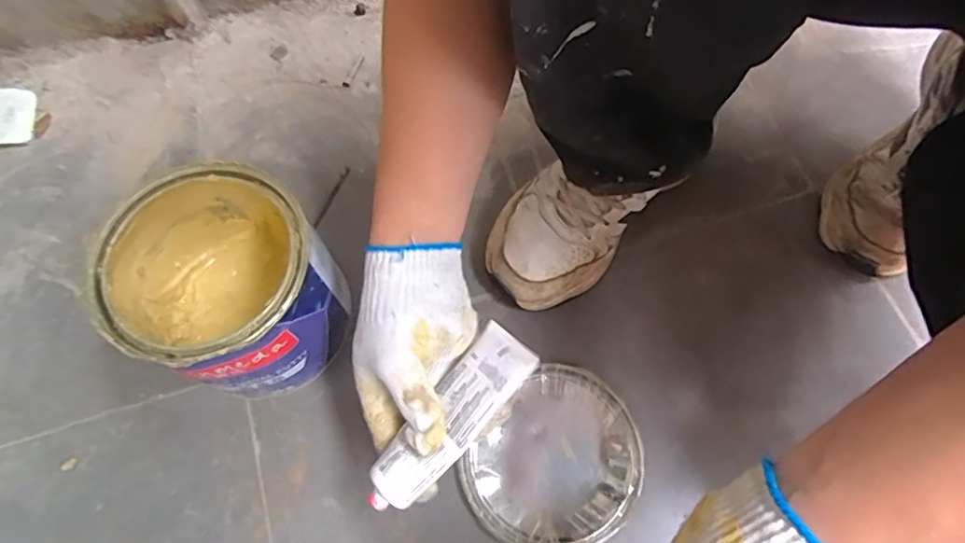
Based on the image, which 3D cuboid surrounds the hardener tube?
[{"bbox_3d":[-0.024,0.101,0.380,0.046,0.023,0.143,39,82,15],"label":"hardener tube"}]

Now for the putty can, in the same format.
[{"bbox_3d":[-0.208,0.013,0.468,0.160,0.140,0.154,0,67,0],"label":"putty can"}]

